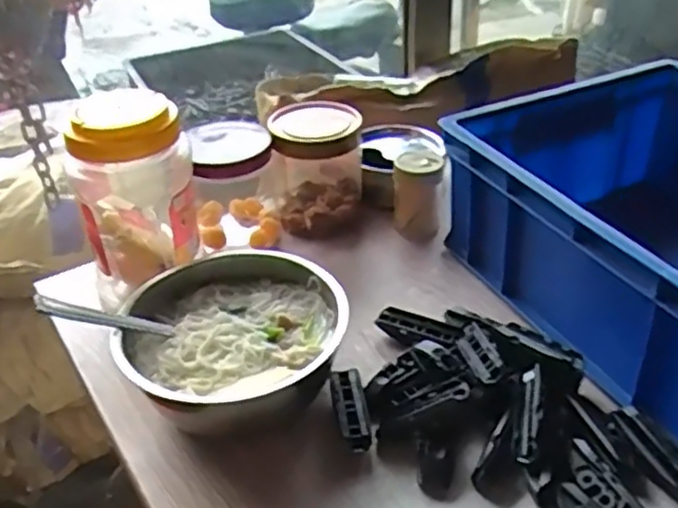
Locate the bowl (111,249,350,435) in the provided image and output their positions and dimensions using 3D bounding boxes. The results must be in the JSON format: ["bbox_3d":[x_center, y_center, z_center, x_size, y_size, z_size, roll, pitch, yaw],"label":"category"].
[{"bbox_3d":[-0.072,0.067,0.507,0.150,0.071,0.155,-2,35,2],"label":"bowl"}]

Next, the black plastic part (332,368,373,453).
[{"bbox_3d":[0.009,0.108,0.486,0.021,0.018,0.069,-7,35,-5],"label":"black plastic part"}]

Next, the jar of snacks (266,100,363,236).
[{"bbox_3d":[-0.021,-0.086,0.683,0.084,0.100,0.097,-4,35,0],"label":"jar of snacks"}]

